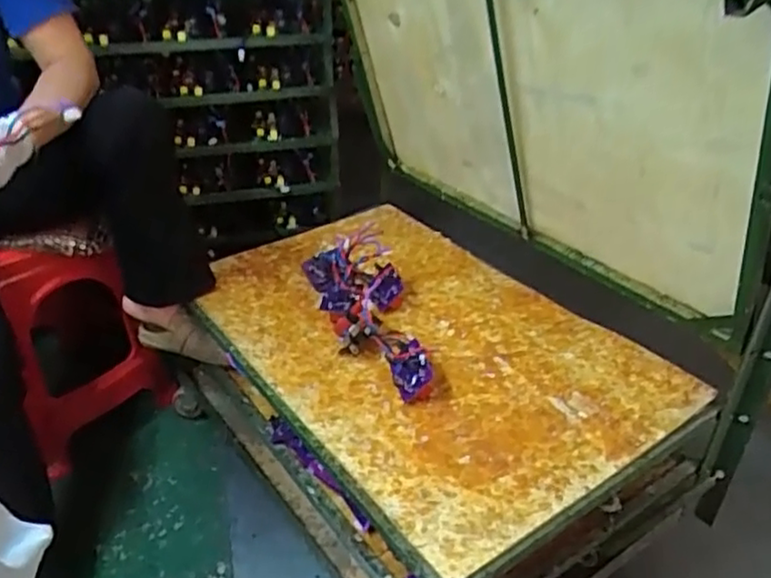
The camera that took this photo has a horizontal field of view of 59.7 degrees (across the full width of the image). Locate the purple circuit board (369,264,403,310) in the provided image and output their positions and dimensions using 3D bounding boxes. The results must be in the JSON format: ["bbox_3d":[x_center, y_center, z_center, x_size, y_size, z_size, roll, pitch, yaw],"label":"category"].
[{"bbox_3d":[0.003,0.000,1.202,0.048,0.072,0.015,37,9,18],"label":"purple circuit board"}]

